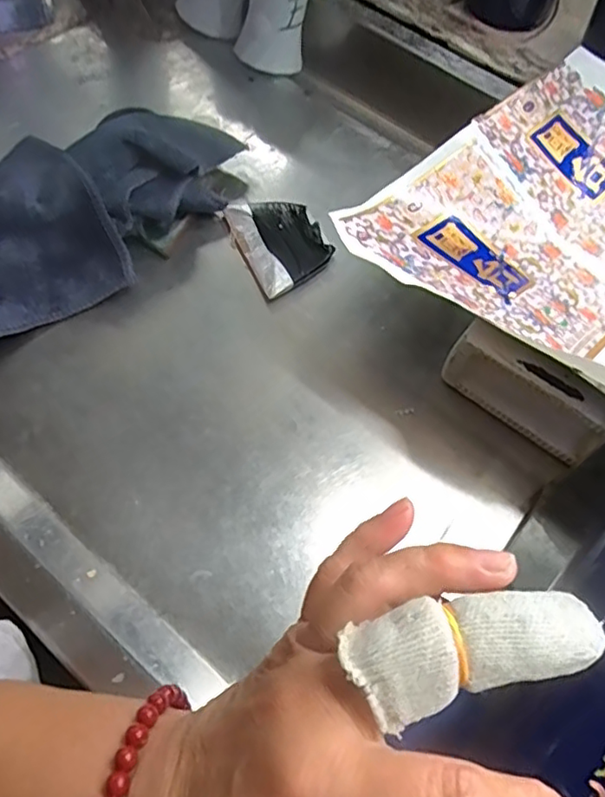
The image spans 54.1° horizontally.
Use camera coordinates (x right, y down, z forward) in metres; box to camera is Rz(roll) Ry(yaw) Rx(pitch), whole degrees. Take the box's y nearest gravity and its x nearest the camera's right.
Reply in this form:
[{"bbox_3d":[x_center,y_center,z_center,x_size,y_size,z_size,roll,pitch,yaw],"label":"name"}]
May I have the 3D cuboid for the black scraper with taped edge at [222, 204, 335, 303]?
[{"bbox_3d":[-0.016,-0.112,0.416,0.059,0.008,0.084,-22,66,-13],"label":"black scraper with taped edge"}]

